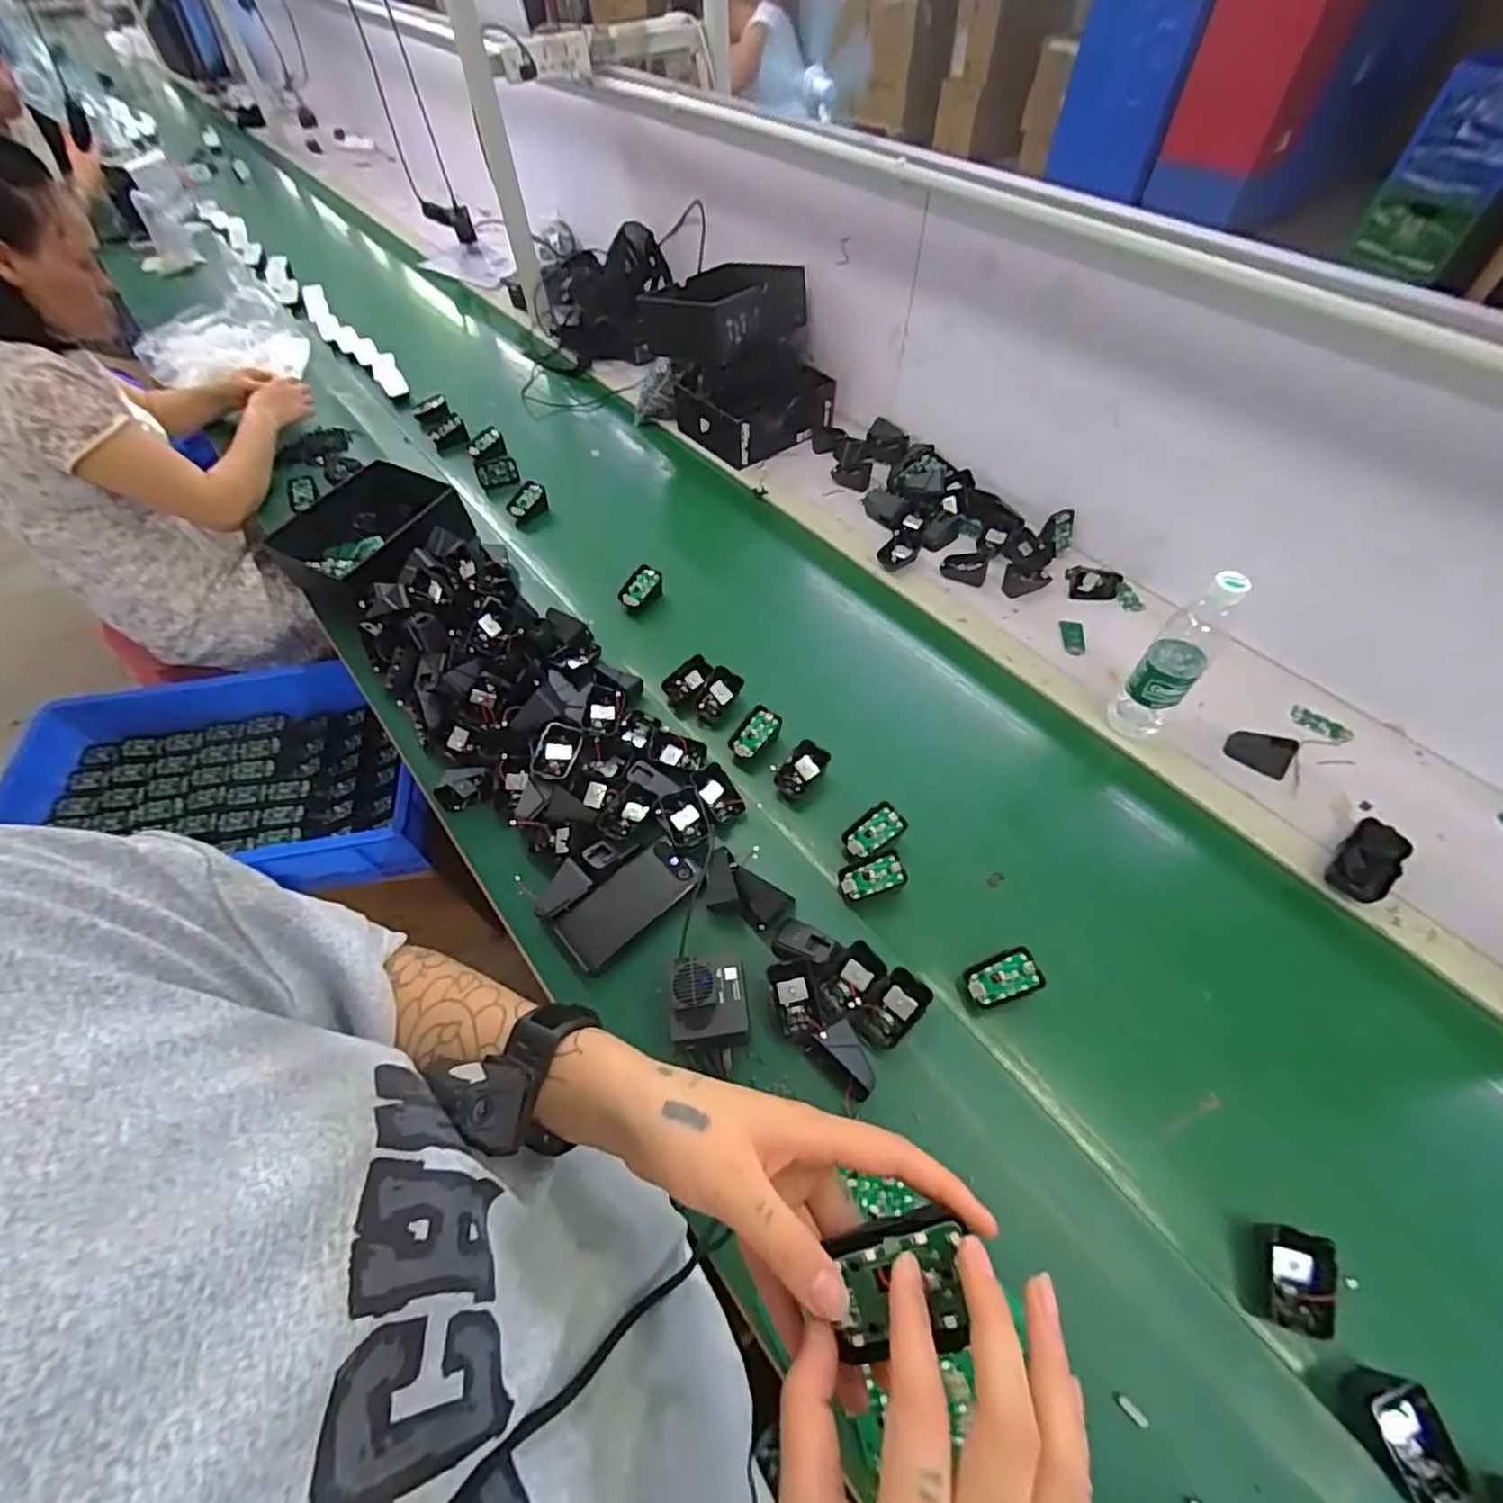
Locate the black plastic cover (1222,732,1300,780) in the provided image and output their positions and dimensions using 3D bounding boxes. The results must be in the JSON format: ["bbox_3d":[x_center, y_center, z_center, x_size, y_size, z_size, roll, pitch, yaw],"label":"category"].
[{"bbox_3d":[0.618,0.000,0.792,0.014,0.048,0.070,-1,22,-42],"label":"black plastic cover"}]

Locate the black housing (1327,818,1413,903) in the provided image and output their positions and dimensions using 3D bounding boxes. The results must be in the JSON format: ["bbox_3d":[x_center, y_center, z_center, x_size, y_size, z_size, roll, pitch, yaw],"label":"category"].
[{"bbox_3d":[0.661,0.120,0.698,0.096,0.029,0.053,-35,62,-21],"label":"black housing"}]

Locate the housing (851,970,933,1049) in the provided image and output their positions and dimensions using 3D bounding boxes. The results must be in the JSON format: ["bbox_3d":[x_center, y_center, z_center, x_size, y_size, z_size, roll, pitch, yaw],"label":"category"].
[{"bbox_3d":[0.136,0.246,0.619,0.044,0.022,0.073,41,92,24],"label":"housing"}]

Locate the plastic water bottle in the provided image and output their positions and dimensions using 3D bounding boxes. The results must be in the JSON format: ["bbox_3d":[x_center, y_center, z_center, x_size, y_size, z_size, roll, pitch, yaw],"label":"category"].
[{"bbox_3d":[0.477,-0.099,0.733,0.063,0.226,0.055,35,63,22],"label":"plastic water bottle"}]

